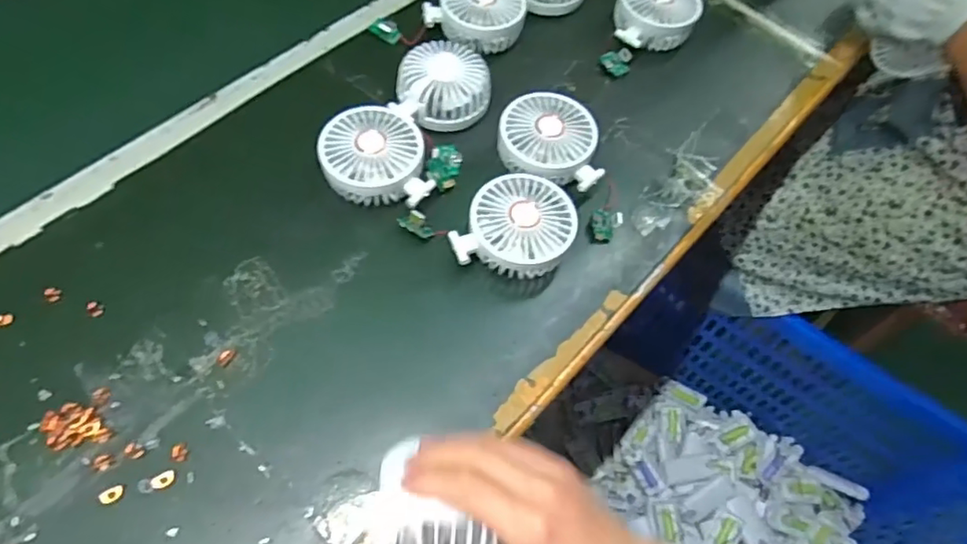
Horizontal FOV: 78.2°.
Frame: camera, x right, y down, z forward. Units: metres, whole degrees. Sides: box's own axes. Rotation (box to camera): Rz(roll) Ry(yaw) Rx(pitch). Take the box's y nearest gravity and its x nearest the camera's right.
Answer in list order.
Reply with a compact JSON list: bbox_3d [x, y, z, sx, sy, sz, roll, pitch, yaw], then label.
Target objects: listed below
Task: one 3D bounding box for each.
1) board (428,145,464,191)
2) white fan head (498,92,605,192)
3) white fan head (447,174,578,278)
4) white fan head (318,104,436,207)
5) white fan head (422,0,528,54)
[{"bbox_3d":[-0.037,-0.099,0.557,0.030,0.004,0.049,25,59,-19],"label":"board"},{"bbox_3d":[0.061,-0.121,0.557,0.091,0.042,0.086,5,61,-1],"label":"white fan head"},{"bbox_3d":[0.029,-0.032,0.516,0.092,0.046,0.099,16,62,3],"label":"white fan head"},{"bbox_3d":[-0.100,-0.100,0.539,0.090,0.045,0.109,-17,65,-14],"label":"white fan head"},{"bbox_3d":[-0.008,-0.279,0.644,0.105,0.052,0.078,21,62,6],"label":"white fan head"}]

